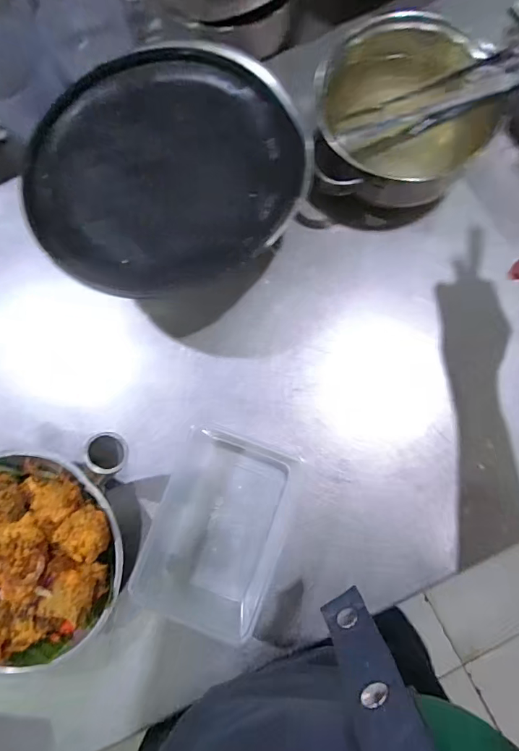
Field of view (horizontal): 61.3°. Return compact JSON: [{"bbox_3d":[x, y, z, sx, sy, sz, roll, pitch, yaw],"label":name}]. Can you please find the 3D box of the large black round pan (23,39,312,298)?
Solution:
[{"bbox_3d":[-0.085,-0.207,0.413,0.250,0.032,0.247,0,84,4],"label":"large black round pan"}]

